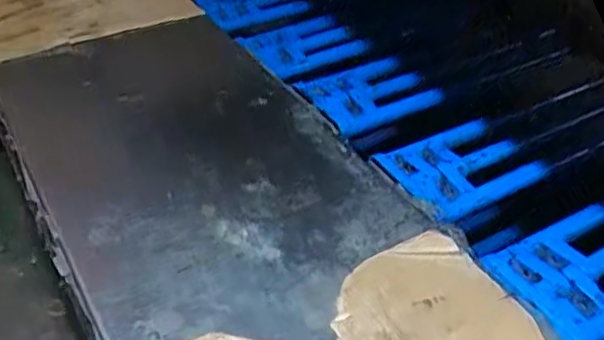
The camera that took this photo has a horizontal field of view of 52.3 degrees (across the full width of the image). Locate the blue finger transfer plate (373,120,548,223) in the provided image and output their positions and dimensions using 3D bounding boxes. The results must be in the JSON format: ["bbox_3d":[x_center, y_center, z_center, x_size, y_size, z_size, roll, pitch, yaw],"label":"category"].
[{"bbox_3d":[0.148,-0.004,0.567,0.137,0.012,0.094,-21,45,-26],"label":"blue finger transfer plate"}]

